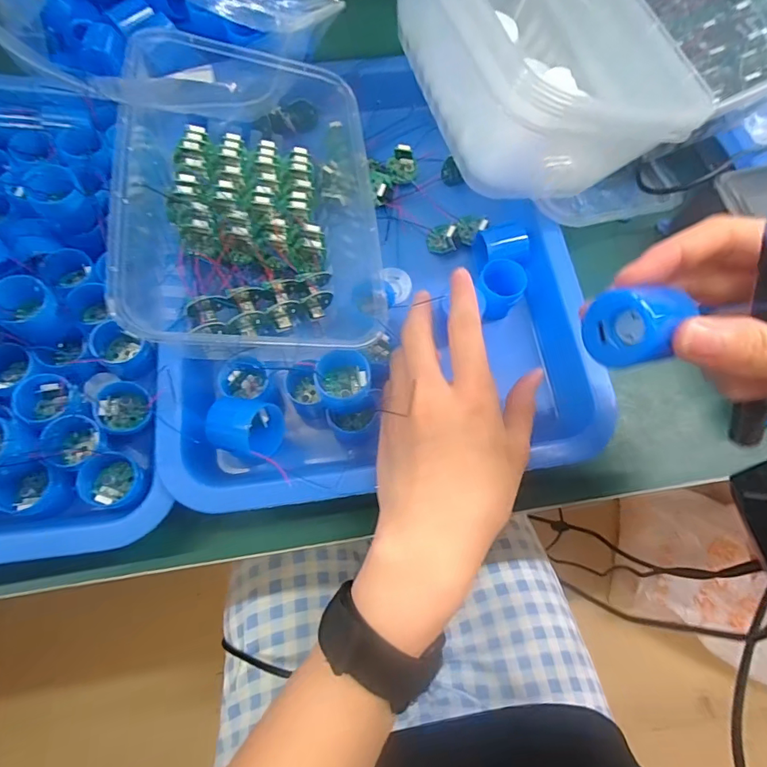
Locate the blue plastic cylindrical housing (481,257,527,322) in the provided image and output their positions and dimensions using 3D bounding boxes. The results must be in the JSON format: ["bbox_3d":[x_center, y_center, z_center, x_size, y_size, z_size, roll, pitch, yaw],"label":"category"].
[{"bbox_3d":[0.081,-0.064,0.313,0.027,0.023,0.032,-8,71,-4],"label":"blue plastic cylindrical housing"}]

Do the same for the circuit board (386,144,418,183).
[{"bbox_3d":[0.014,-0.166,0.350,0.023,0.014,0.024,4,70,1],"label":"circuit board"}]

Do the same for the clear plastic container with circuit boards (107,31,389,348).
[{"bbox_3d":[-0.088,-0.137,0.303,0.167,0.058,0.243,0,73,-19],"label":"clear plastic container with circuit boards"}]

